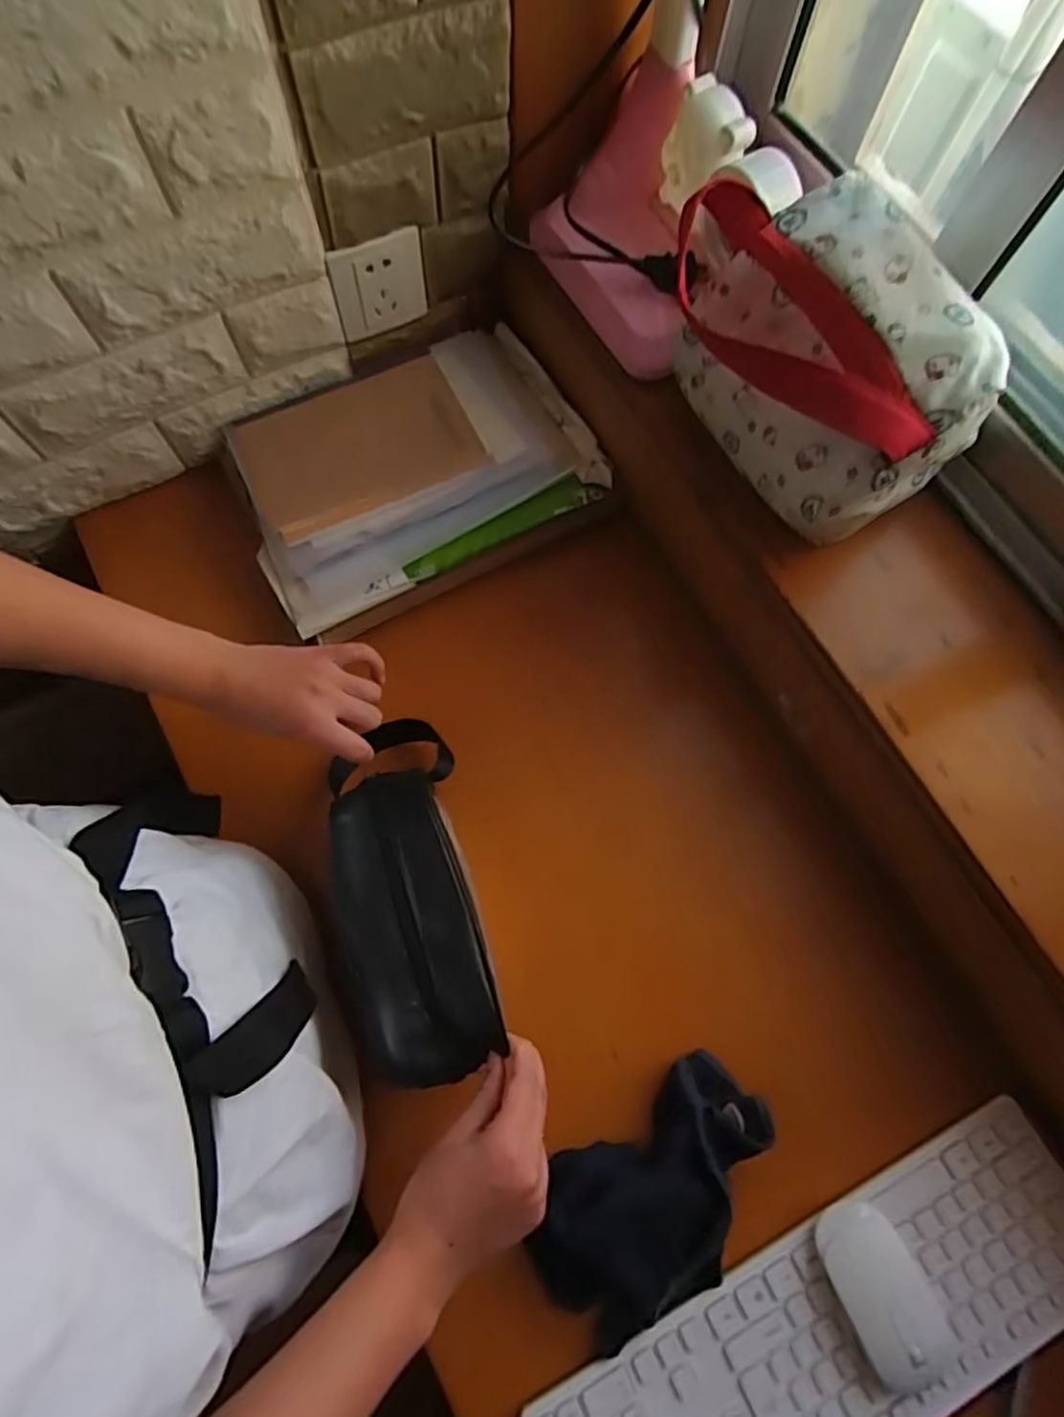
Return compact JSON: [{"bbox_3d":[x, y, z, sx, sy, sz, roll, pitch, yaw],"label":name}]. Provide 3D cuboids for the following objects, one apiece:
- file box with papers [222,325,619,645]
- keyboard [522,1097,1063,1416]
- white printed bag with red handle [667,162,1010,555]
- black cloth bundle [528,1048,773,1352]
[{"bbox_3d":[-0.114,-0.235,0.659,0.335,0.048,0.245,-28,76,-9],"label":"file box with papers"},{"bbox_3d":[0.214,0.453,0.479,0.433,0.022,0.133,-26,75,-9],"label":"keyboard"},{"bbox_3d":[0.200,-0.248,0.482,0.143,0.121,0.226,-35,77,-11],"label":"white printed bag with red handle"},{"bbox_3d":[0.096,0.363,0.493,0.194,0.029,0.125,-34,77,-11],"label":"black cloth bundle"}]

